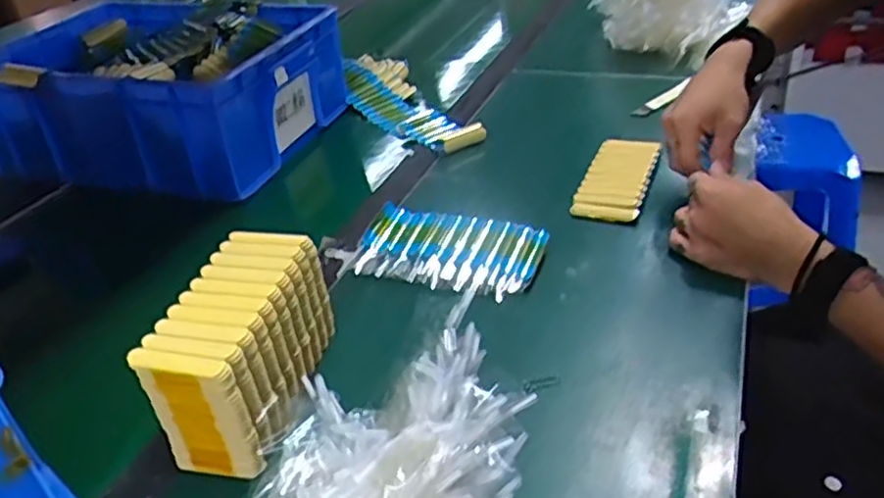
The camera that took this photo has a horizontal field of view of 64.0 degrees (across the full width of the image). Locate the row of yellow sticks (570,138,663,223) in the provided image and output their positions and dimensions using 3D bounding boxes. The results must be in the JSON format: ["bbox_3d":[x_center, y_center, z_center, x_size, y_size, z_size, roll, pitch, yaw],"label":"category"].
[{"bbox_3d":[0.190,-0.079,0.762,0.068,0.020,0.153,8,36,22],"label":"row of yellow sticks"}]

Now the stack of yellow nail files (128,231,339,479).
[{"bbox_3d":[-0.139,0.071,0.505,0.071,0.098,0.149,0,34,12],"label":"stack of yellow nail files"}]

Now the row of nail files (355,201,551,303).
[{"bbox_3d":[0.004,0.003,0.652,0.167,0.030,0.092,8,36,22],"label":"row of nail files"}]

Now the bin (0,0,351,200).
[{"bbox_3d":[-0.368,-0.209,0.928,0.415,0.135,0.314,6,36,20],"label":"bin"}]

